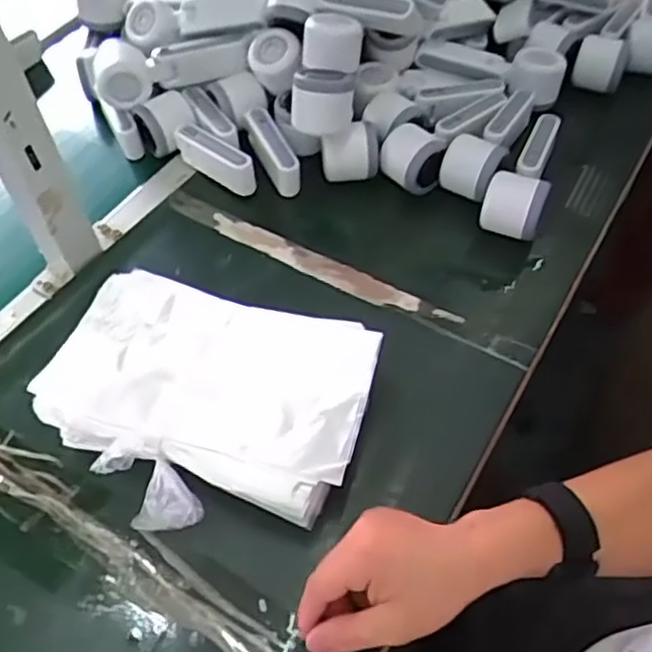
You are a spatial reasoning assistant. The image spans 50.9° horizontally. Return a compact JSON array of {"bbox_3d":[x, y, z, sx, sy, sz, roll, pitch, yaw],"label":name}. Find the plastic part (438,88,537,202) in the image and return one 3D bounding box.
[{"bbox_3d":[0.175,-0.198,0.721,0.055,0.040,0.165,25,59,18],"label":"plastic part"}]

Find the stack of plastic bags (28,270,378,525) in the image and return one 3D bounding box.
[{"bbox_3d":[-0.093,0.059,0.542,0.244,0.072,0.192,9,54,8],"label":"stack of plastic bags"}]

